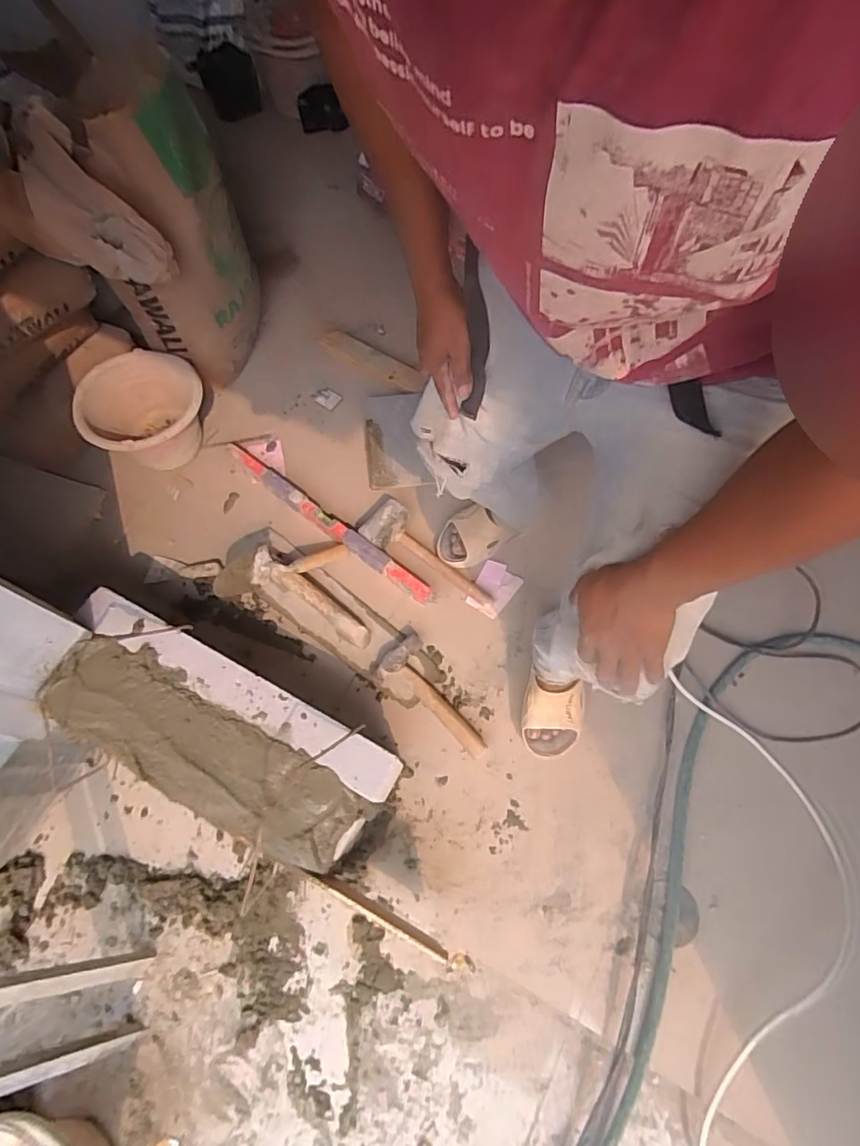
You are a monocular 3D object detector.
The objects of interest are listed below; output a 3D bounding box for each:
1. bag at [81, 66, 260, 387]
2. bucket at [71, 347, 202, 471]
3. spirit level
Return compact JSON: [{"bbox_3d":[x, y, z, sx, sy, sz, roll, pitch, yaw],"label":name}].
[{"bbox_3d":[-0.515,-0.657,1.137,0.180,0.507,0.301,12,68,5],"label":"bag"},{"bbox_3d":[-0.604,-0.339,1.226,0.256,0.197,0.252,0,67,0],"label":"bucket"},{"bbox_3d":[-0.222,-0.110,1.185,0.564,0.054,0.034,36,74,14],"label":"spirit level"}]

